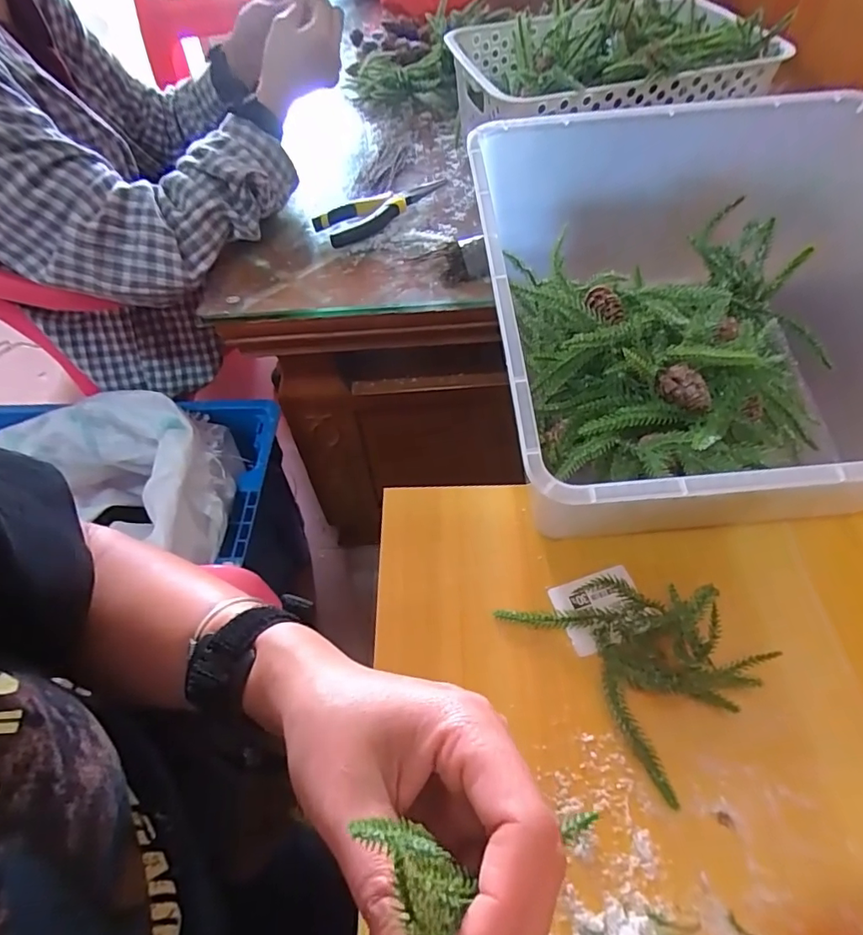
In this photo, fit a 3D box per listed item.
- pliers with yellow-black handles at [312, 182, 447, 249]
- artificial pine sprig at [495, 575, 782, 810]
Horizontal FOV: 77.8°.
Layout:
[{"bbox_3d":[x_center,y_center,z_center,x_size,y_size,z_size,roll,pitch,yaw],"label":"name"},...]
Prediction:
[{"bbox_3d":[-0.048,-0.280,0.582,0.152,0.019,0.052,-34,59,-20],"label":"pliers with yellow-black handles"},{"bbox_3d":[0.128,0.102,0.331,0.110,0.039,0.136,-36,60,-21],"label":"artificial pine sprig"}]

